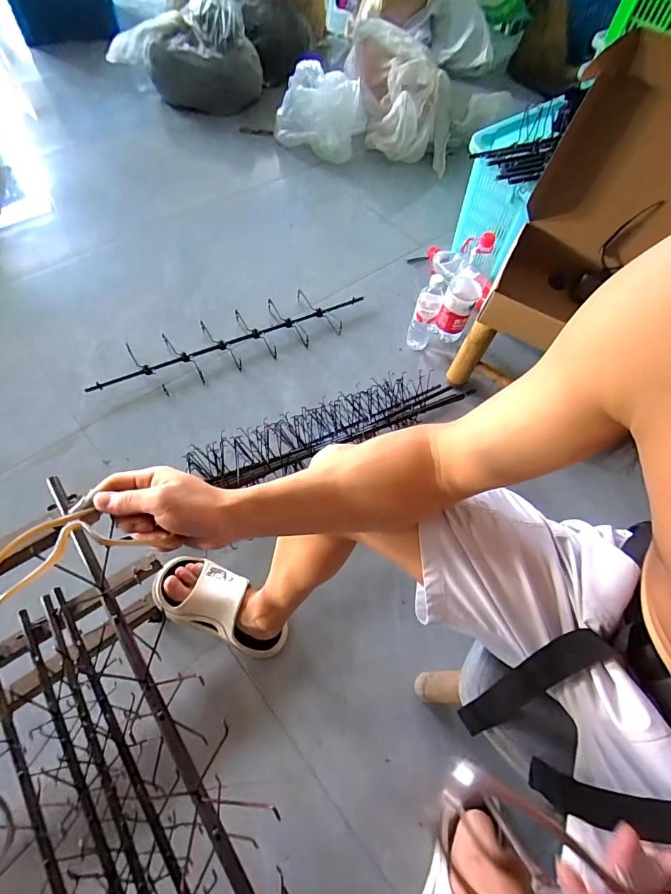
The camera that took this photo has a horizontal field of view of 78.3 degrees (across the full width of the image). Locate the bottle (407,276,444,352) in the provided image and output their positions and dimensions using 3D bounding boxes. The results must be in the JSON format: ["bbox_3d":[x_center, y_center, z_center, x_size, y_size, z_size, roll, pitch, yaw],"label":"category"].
[{"bbox_3d":[0.216,-0.317,0.974,0.058,0.188,0.057,18,61,6],"label":"bottle"}]

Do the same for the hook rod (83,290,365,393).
[{"bbox_3d":[-0.241,-0.265,1.003,0.663,0.034,0.155,-24,65,-16],"label":"hook rod"}]

